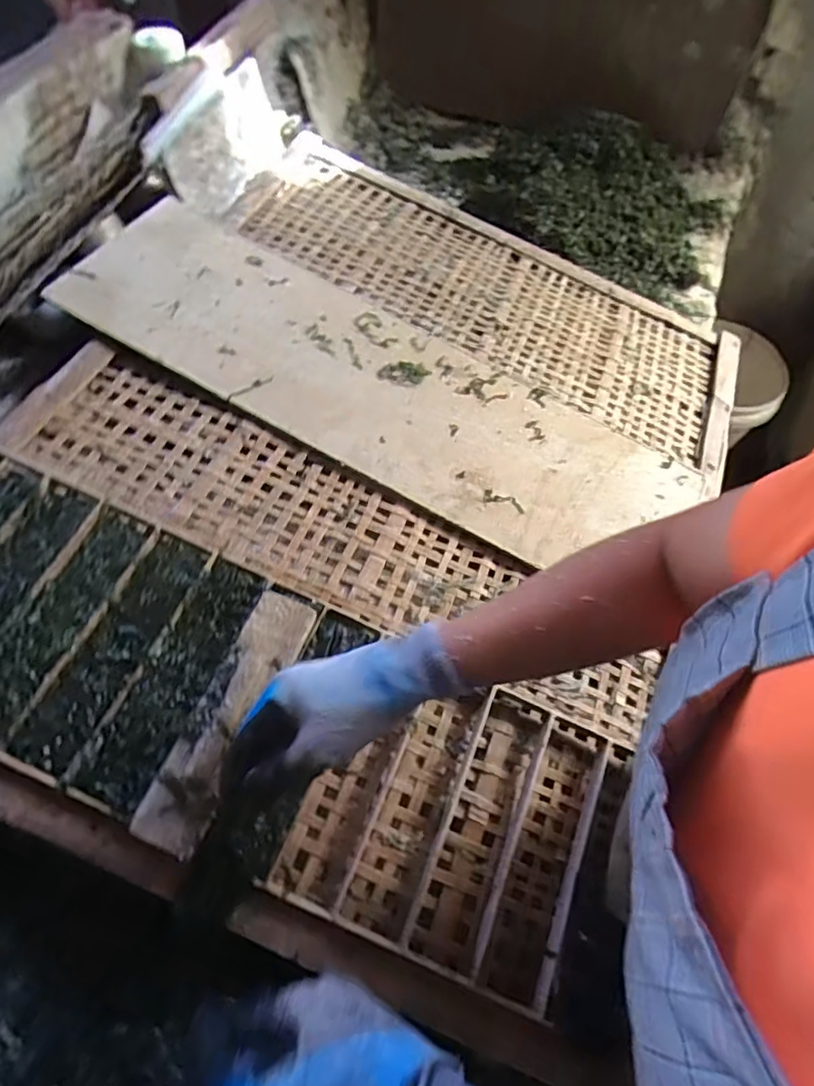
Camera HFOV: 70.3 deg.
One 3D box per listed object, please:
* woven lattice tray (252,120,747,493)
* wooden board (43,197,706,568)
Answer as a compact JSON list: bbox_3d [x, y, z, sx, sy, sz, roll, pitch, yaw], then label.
[{"bbox_3d":[0.136,-0.366,0.851,0.762,0.044,0.343,26,61,-1],"label":"woven lattice tray"},{"bbox_3d":[-0.029,-0.189,0.702,0.754,0.013,0.233,28,63,2],"label":"wooden board"}]

